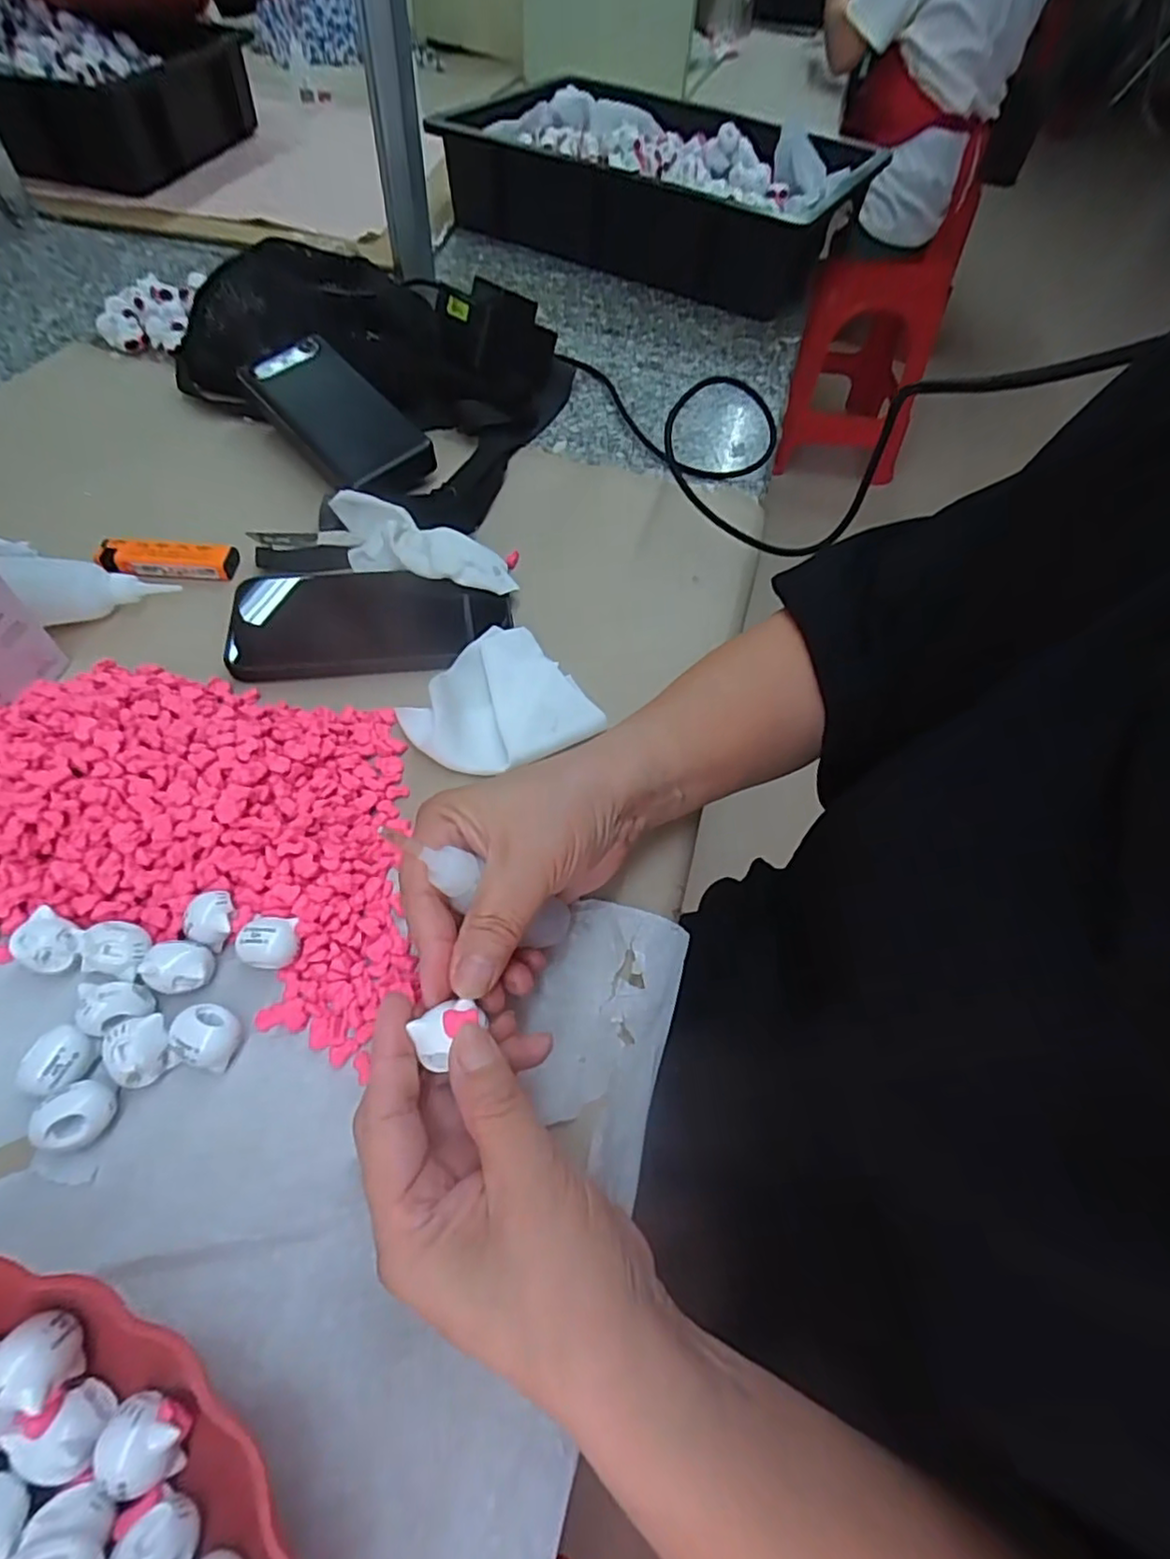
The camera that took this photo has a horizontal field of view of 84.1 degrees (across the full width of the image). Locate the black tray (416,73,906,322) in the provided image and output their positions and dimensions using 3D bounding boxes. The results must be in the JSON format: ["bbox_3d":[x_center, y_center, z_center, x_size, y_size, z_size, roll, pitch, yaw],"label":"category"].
[{"bbox_3d":[0.091,-0.702,0.773,0.431,0.097,0.303,26,59,12],"label":"black tray"}]

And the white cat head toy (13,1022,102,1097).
[{"bbox_3d":[-0.202,0.110,0.252,0.021,0.019,0.024,21,58,9],"label":"white cat head toy"}]

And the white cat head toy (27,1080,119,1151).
[{"bbox_3d":[-0.187,0.125,0.241,0.022,0.019,0.023,2,57,-3],"label":"white cat head toy"}]

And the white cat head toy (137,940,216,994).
[{"bbox_3d":[-0.167,0.078,0.270,0.022,0.020,0.020,0,57,-4],"label":"white cat head toy"}]

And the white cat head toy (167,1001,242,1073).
[{"bbox_3d":[-0.150,0.102,0.258,0.024,0.018,0.021,26,59,12],"label":"white cat head toy"}]

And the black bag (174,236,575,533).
[{"bbox_3d":[-0.186,-0.310,0.496,0.296,0.073,0.252,16,57,6],"label":"black bag"}]

